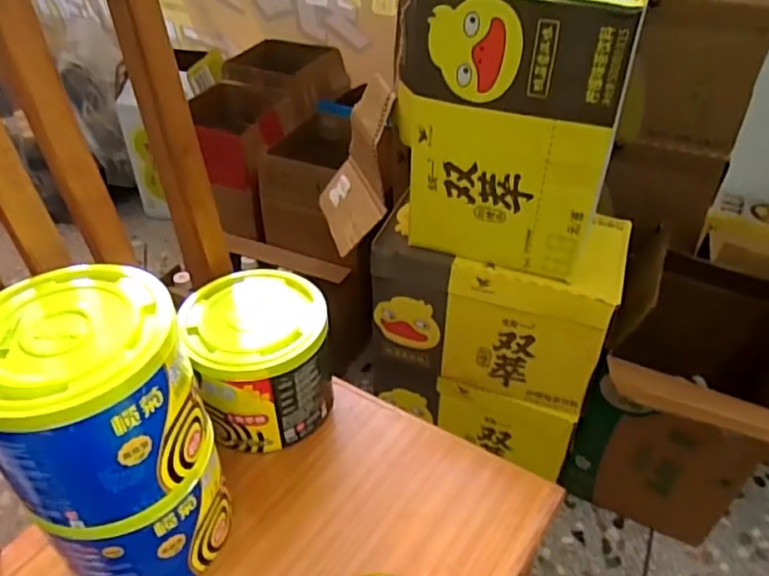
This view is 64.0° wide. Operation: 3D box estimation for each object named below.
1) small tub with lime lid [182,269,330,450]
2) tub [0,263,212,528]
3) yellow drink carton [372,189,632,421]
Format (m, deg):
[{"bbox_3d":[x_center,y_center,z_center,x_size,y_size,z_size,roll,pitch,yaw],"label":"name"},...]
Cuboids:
[{"bbox_3d":[-0.120,0.065,0.599,0.130,0.119,0.139,-6,41,-7],"label":"small tub with lime lid"},{"bbox_3d":[-0.200,0.072,0.419,0.124,0.123,0.130,0,41,0],"label":"tub"},{"bbox_3d":[0.156,0.027,0.906,0.319,0.259,0.176,14,43,15],"label":"yellow drink carton"}]

